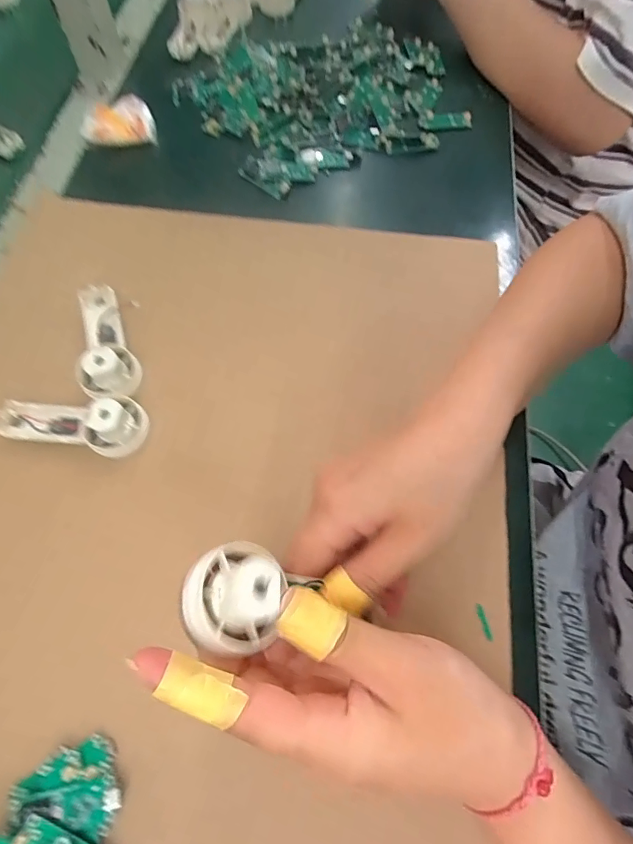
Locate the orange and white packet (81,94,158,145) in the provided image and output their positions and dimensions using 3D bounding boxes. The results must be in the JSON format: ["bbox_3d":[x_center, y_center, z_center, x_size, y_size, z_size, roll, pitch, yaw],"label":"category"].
[{"bbox_3d":[-0.188,-0.284,0.438,0.064,0.021,0.049,-16,66,-8],"label":"orange and white packet"}]

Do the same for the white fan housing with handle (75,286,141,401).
[{"bbox_3d":[-0.152,-0.061,0.322,0.038,0.027,0.090,-18,67,-9],"label":"white fan housing with handle"}]

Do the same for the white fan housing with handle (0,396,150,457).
[{"bbox_3d":[-0.159,-0.002,0.300,0.093,0.031,0.037,10,65,4],"label":"white fan housing with handle"}]

